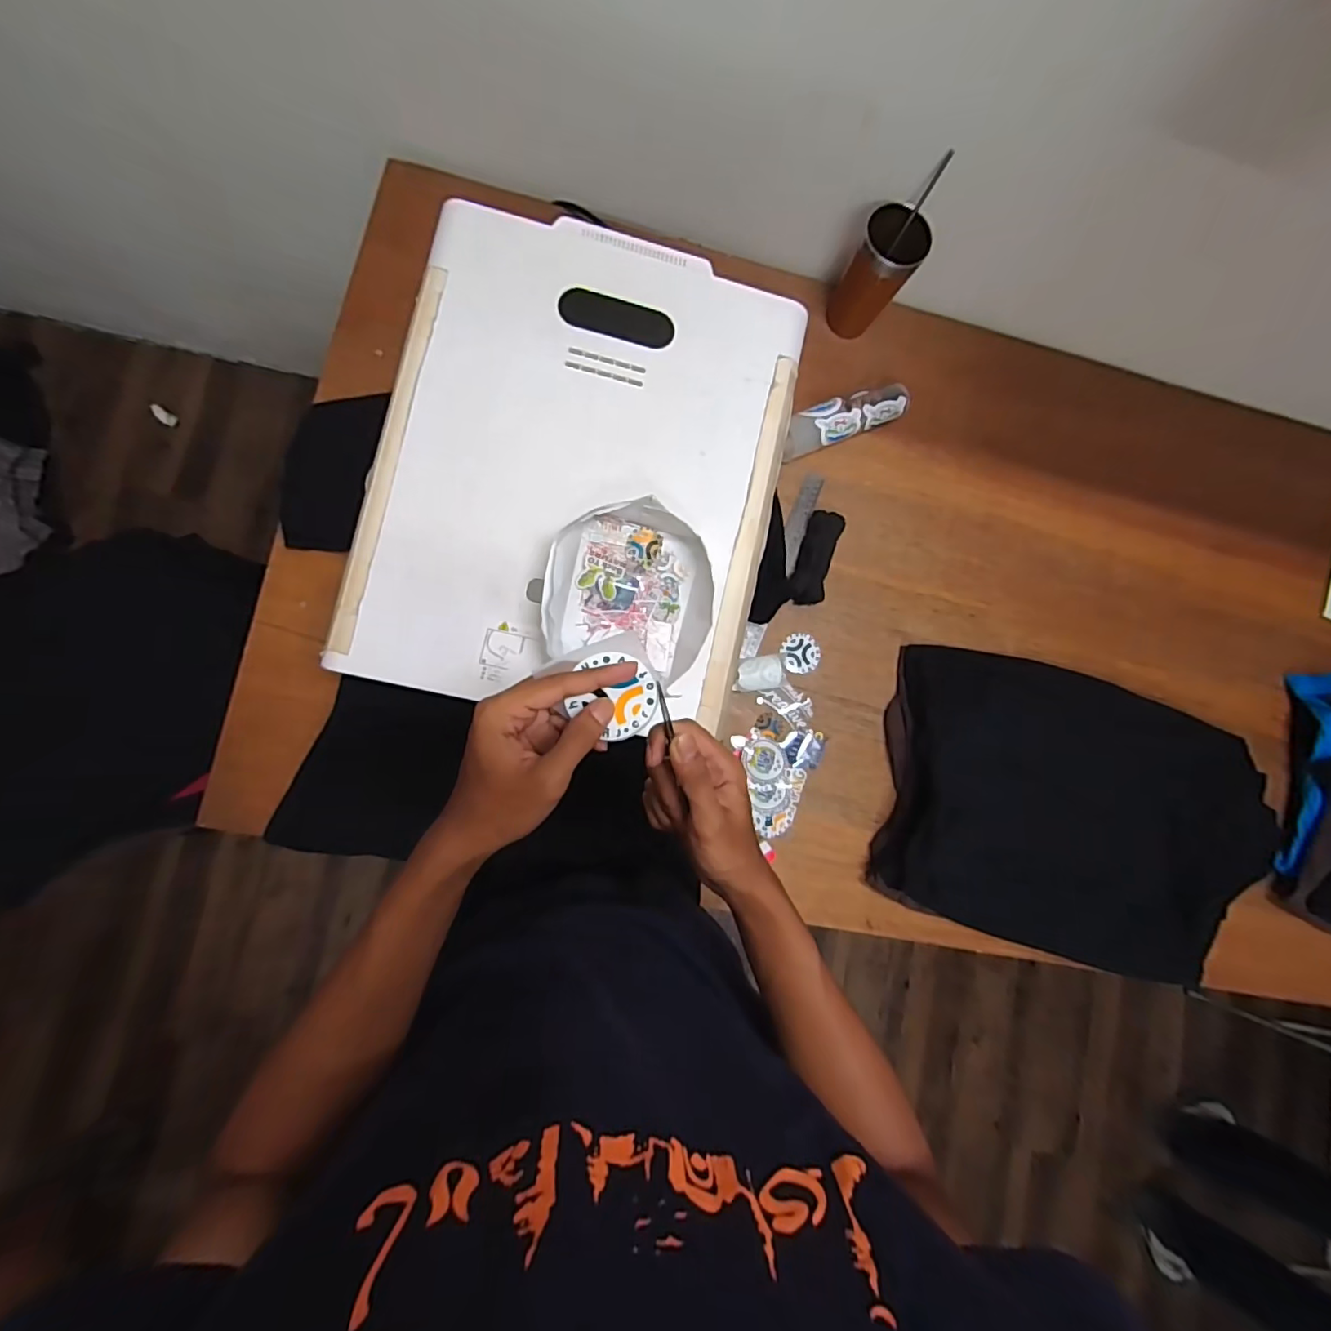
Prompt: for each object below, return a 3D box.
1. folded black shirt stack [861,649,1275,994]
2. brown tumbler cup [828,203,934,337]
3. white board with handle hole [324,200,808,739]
[{"bbox_3d":[0.548,0.200,0.763,0.533,0.082,0.362,15,84,-7],"label":"folded black shirt stack"},{"bbox_3d":[0.271,-0.512,0.747,0.081,0.149,0.069,29,82,-6],"label":"brown tumbler cup"},{"bbox_3d":[-0.081,-0.205,0.579,0.396,0.021,0.495,12,84,-8],"label":"white board with handle hole"}]

